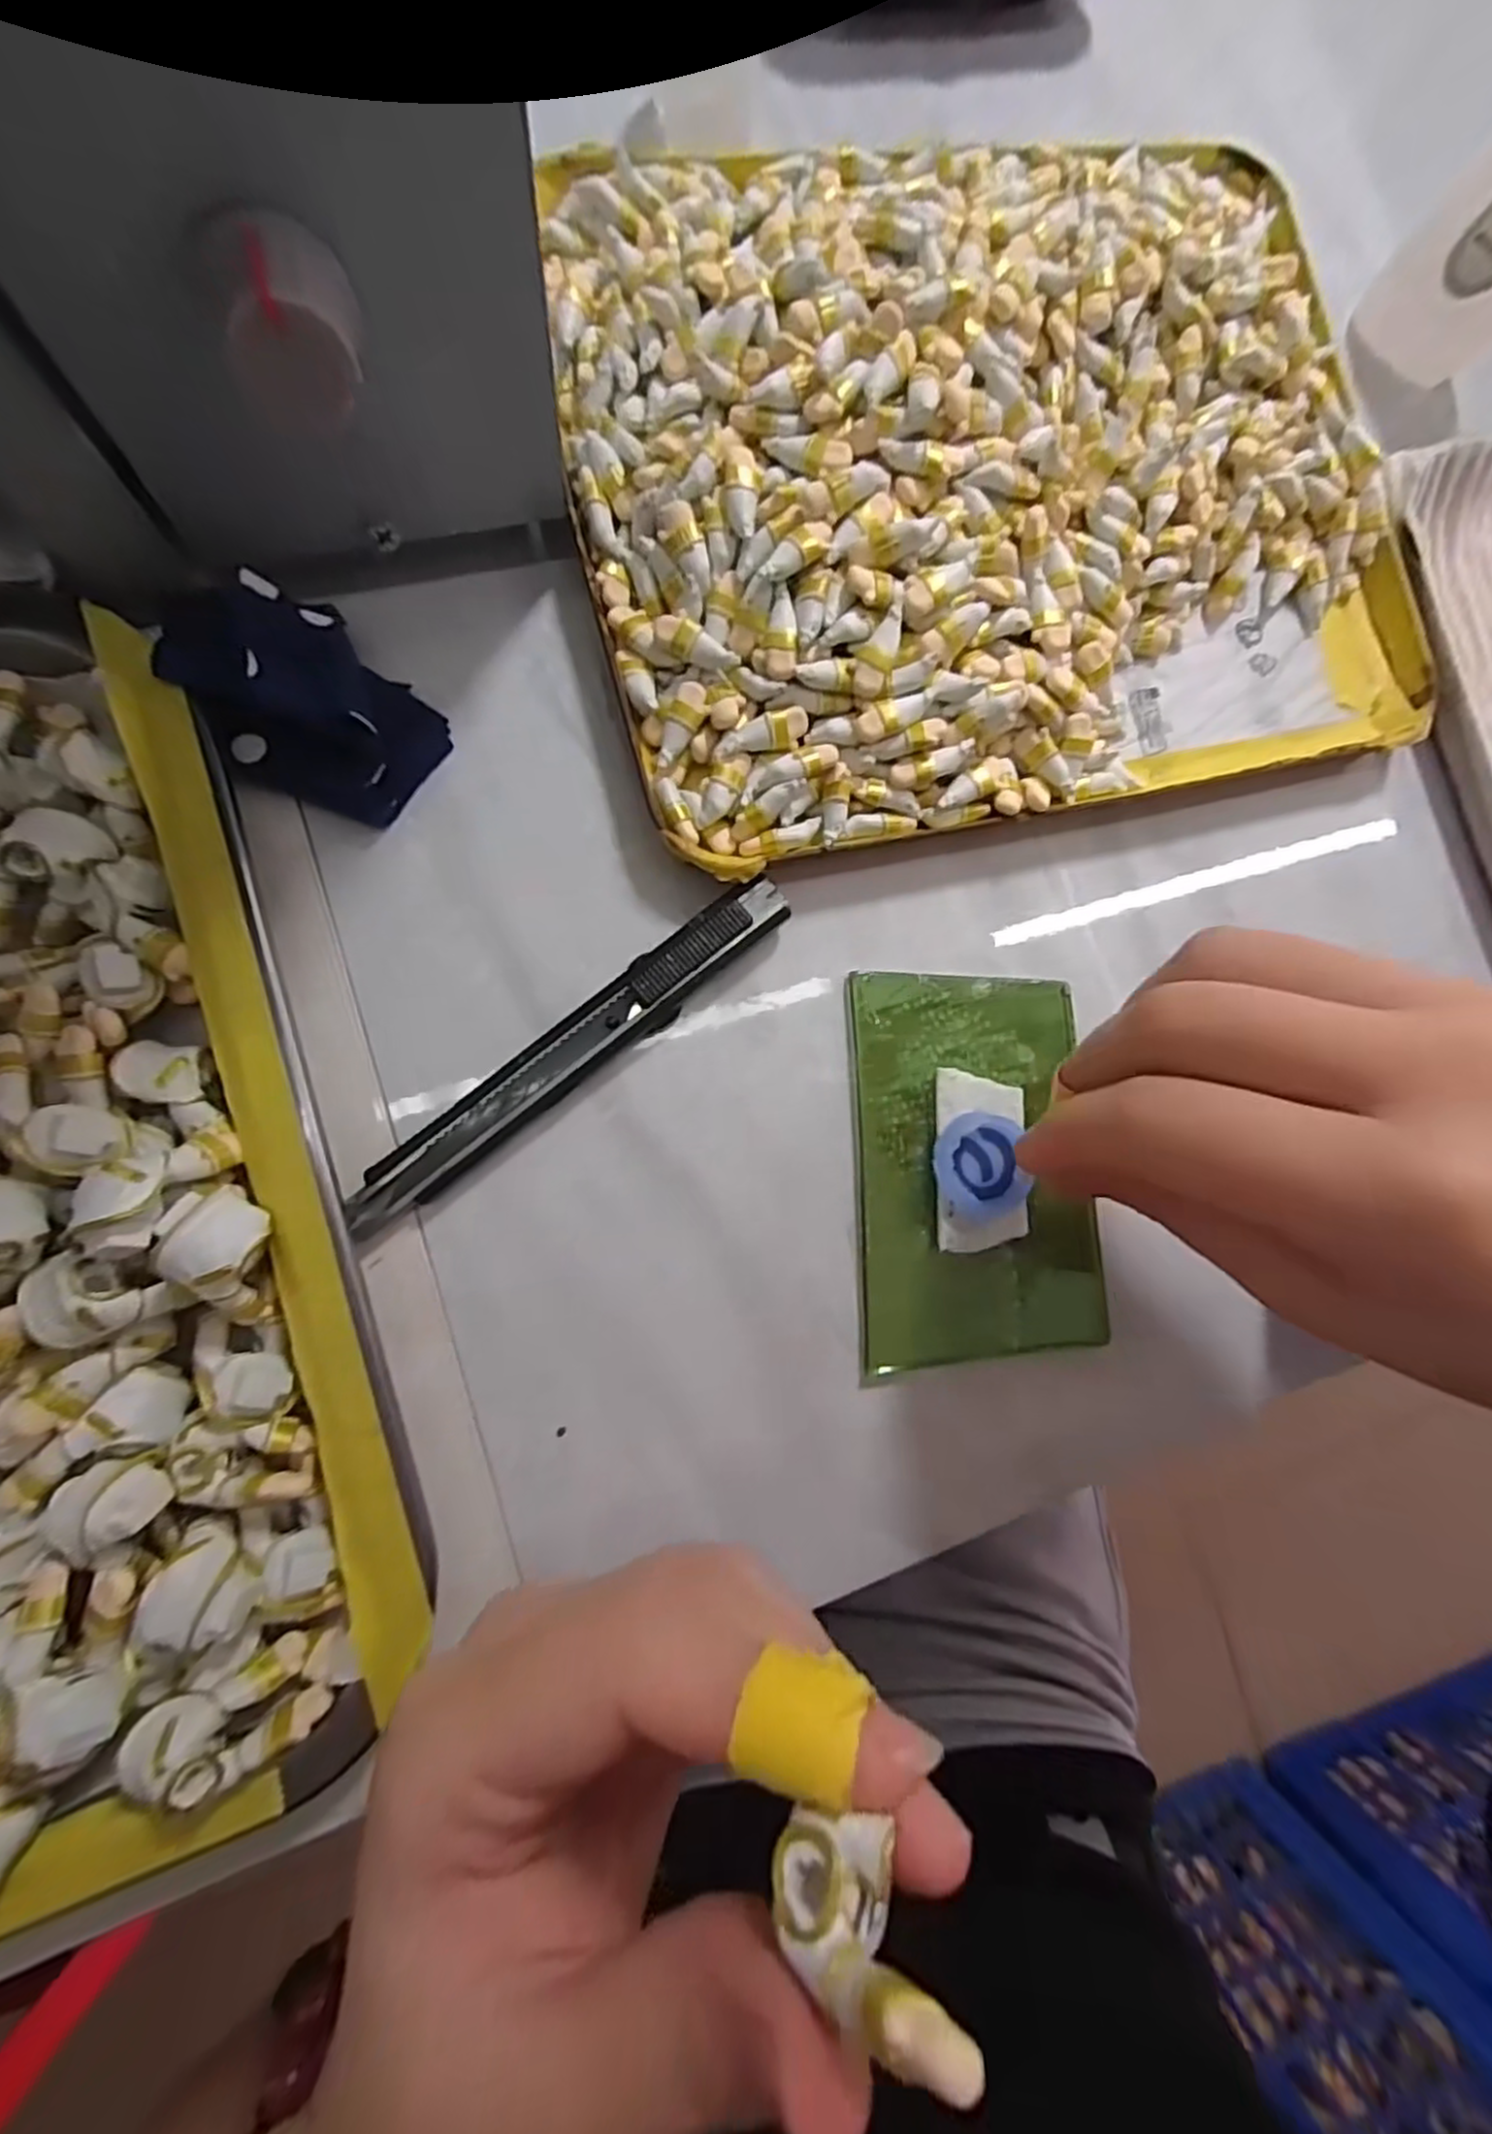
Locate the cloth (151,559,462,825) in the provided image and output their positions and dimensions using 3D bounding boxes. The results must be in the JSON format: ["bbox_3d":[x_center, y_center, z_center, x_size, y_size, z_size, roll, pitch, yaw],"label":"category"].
[{"bbox_3d":[-0.106,-0.087,0.170,0.056,0.025,0.041,33,81,-5],"label":"cloth"}]

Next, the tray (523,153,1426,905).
[{"bbox_3d":[0.075,-0.169,0.196,0.240,0.031,0.191,-14,87,-10],"label":"tray"}]

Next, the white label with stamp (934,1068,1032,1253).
[{"bbox_3d":[0.063,0.025,0.192,0.025,0.006,0.046,-3,86,-9],"label":"white label with stamp"}]

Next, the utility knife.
[{"bbox_3d":[-0.042,-0.005,0.183,0.129,0.009,0.016,-40,92,-10],"label":"utility knife"}]

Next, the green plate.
[{"bbox_3d":[0.062,0.026,0.196,0.067,0.005,0.105,-5,85,-7],"label":"green plate"}]

